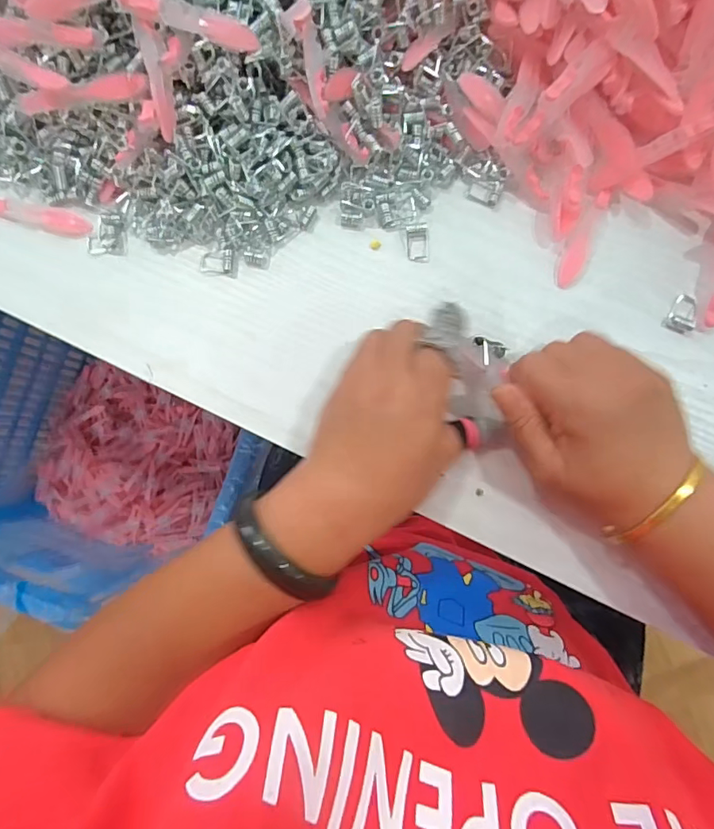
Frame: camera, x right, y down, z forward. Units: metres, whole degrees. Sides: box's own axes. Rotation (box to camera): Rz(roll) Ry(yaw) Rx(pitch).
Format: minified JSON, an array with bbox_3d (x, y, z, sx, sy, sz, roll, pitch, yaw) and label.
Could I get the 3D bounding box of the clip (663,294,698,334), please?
[{"bbox_3d":[0.208,-0.065,0.309,0.017,0.010,0.025,21,92,4],"label":"clip"}]

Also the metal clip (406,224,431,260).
[{"bbox_3d":[0.040,-0.114,0.319,0.015,0.004,0.025,-3,90,4],"label":"metal clip"}]

